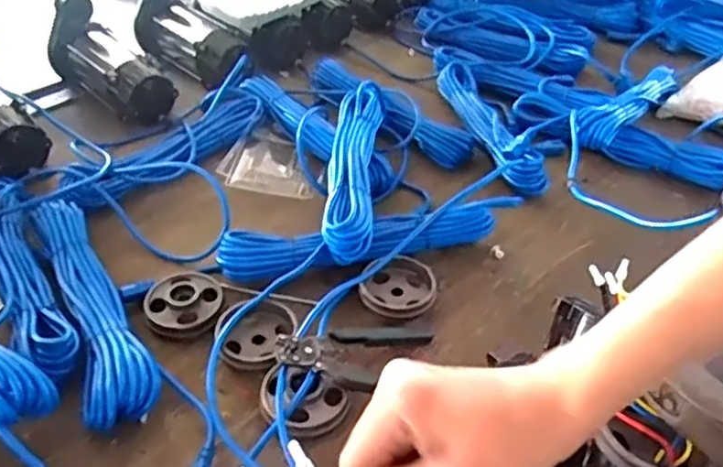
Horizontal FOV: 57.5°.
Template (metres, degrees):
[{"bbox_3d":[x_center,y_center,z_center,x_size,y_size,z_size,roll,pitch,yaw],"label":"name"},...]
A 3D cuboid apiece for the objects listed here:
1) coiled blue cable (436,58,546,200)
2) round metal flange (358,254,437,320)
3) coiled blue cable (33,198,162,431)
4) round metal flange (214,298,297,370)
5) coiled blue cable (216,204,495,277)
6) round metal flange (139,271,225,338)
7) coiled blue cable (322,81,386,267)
[{"bbox_3d":[0.201,-0.186,1.044,0.066,0.046,0.345,-7,42,-10],"label":"coiled blue cable"},{"bbox_3d":[0.045,0.063,0.784,0.086,0.021,0.094,1,41,-1],"label":"round metal flange"},{"bbox_3d":[-0.307,0.068,0.743,0.073,0.040,0.341,-19,45,-22],"label":"coiled blue cable"},{"bbox_3d":[-0.117,0.110,0.725,0.078,0.030,0.094,16,43,15],"label":"round metal flange"},{"bbox_3d":[0.003,0.019,0.821,0.353,0.054,0.076,-8,42,-12],"label":"coiled blue cable"},{"bbox_3d":[-0.204,0.079,0.758,0.088,0.019,0.093,1,41,-1],"label":"round metal flange"},{"bbox_3d":[-0.008,-0.107,0.891,0.066,0.039,0.361,3,41,1],"label":"coiled blue cable"}]

